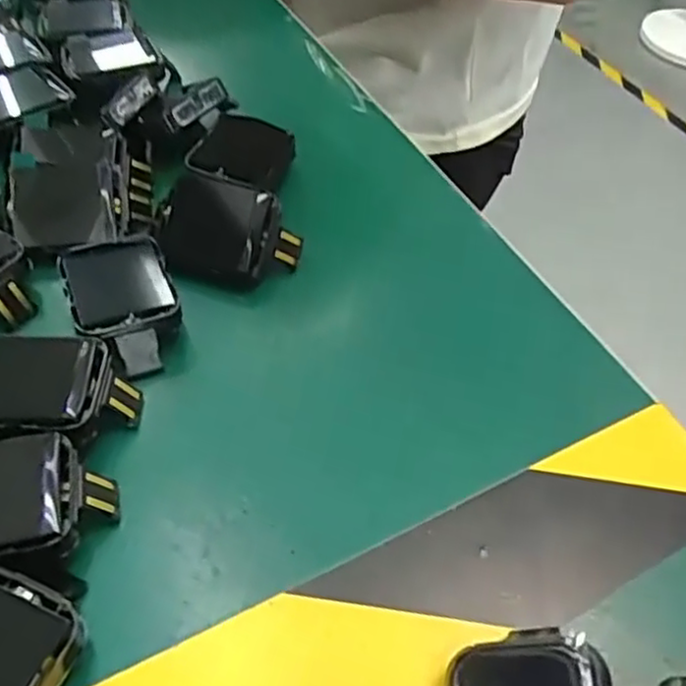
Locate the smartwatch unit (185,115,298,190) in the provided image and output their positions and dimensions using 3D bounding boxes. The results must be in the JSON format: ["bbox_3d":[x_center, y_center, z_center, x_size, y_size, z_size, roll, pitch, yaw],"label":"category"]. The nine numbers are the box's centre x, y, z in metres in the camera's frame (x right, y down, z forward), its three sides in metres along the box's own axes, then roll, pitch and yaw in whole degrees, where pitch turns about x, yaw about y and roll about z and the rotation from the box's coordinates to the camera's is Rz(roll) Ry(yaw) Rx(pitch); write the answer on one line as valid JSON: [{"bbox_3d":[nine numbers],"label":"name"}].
[{"bbox_3d":[-0.038,-0.073,0.269,0.032,0.010,0.034,18,50,10],"label":"smartwatch unit"}]

